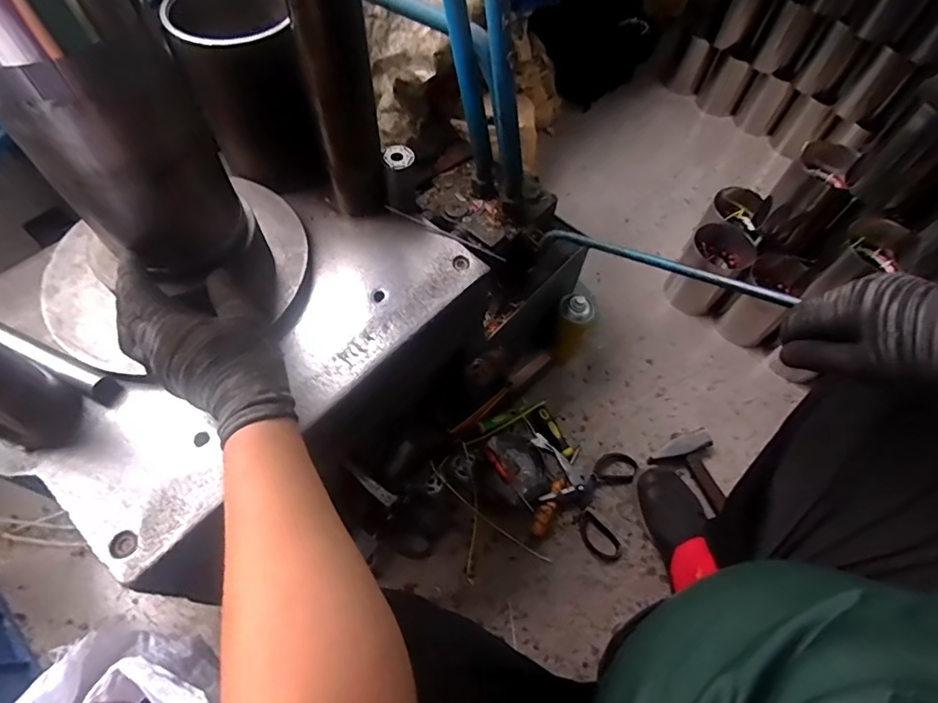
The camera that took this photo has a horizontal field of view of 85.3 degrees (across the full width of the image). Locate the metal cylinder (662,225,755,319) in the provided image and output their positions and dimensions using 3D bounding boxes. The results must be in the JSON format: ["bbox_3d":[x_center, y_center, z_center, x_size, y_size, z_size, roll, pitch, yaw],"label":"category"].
[{"bbox_3d":[0.501,-0.169,1.076,0.121,0.150,0.125,37,65,17],"label":"metal cylinder"}]

